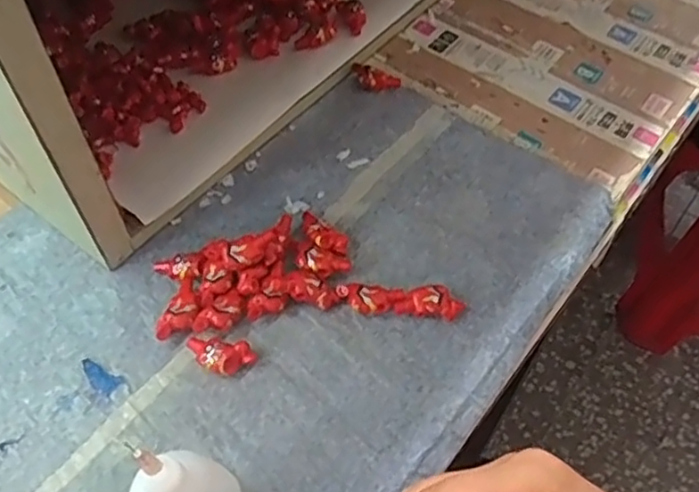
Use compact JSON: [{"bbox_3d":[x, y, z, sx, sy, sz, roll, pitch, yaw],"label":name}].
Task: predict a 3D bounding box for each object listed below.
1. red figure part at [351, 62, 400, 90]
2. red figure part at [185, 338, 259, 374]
[{"bbox_3d":[0.018,-0.122,0.477,0.039,0.014,0.014,21,58,12],"label":"red figure part"},{"bbox_3d":[-0.070,0.059,0.350,0.038,0.012,0.018,7,56,4],"label":"red figure part"}]

